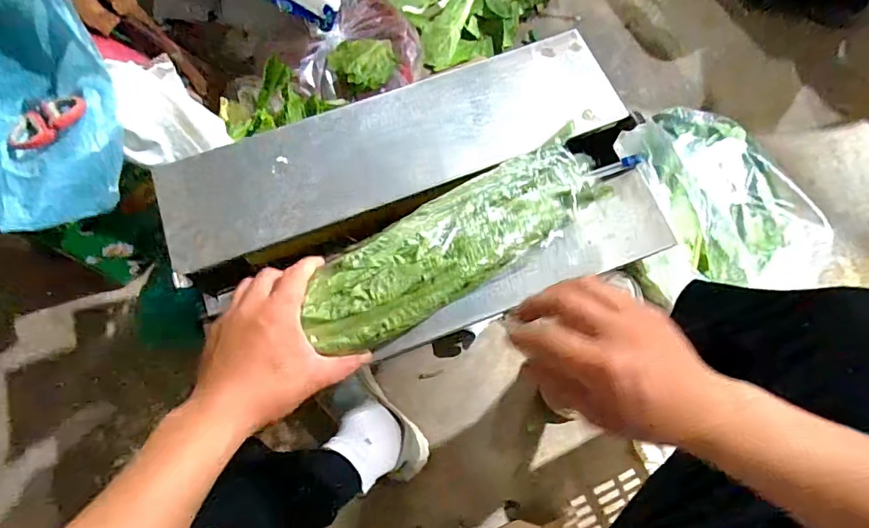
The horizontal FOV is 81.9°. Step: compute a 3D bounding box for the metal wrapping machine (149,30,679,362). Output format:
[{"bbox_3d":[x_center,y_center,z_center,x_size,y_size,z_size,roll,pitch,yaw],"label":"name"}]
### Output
[{"bbox_3d":[-0.018,-0.057,0.548,0.490,0.091,0.257,-20,71,-7],"label":"metal wrapping machine"}]

